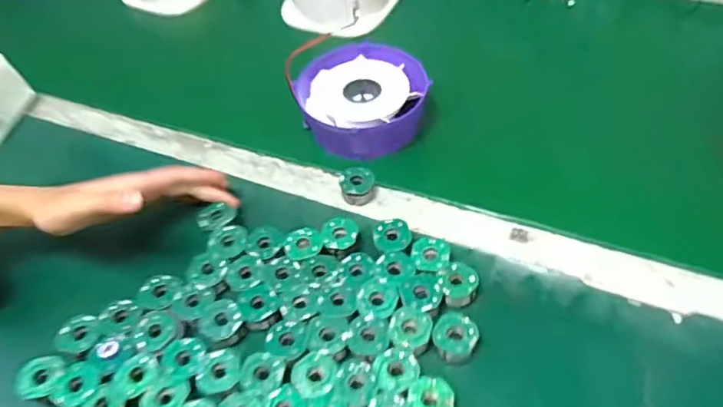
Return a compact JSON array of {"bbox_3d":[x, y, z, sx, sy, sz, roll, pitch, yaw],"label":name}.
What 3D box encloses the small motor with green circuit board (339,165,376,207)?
[{"bbox_3d":[-0.003,-0.016,0.518,0.031,0.021,0.031,-6,50,1],"label":"small motor with green circuit board"}]

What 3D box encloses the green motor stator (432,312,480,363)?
[{"bbox_3d":[0.068,0.099,0.414,0.031,0.018,0.032,-3,50,4],"label":"green motor stator"}]

